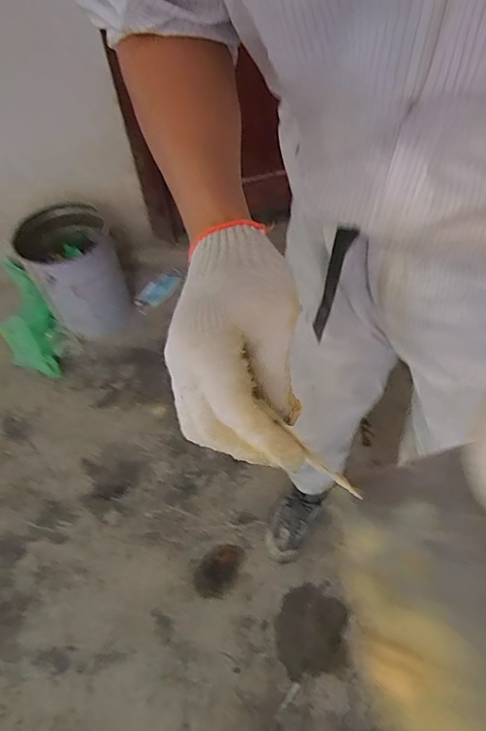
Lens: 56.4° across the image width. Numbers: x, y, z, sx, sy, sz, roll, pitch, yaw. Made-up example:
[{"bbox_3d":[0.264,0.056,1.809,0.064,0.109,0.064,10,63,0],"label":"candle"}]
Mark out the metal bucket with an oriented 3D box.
[{"bbox_3d":[-0.549,-0.304,1.520,0.270,0.412,0.292,-33,60,-18],"label":"metal bucket"}]

